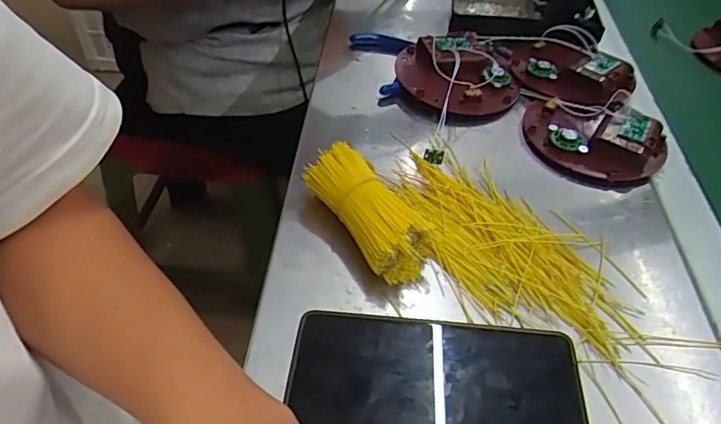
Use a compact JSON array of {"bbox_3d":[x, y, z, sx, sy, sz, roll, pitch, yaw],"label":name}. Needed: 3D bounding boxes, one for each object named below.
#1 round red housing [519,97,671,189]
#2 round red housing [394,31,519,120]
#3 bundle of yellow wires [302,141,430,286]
[{"bbox_3d":[0.196,-0.061,0.447,0.118,0.031,0.093,20,49,16],"label":"round red housing"},{"bbox_3d":[0.095,-0.133,0.507,0.117,0.043,0.116,-14,49,-15],"label":"round red housing"},{"bbox_3d":[0.005,0.002,0.375,0.047,0.046,0.109,-27,54,-25],"label":"bundle of yellow wires"}]

